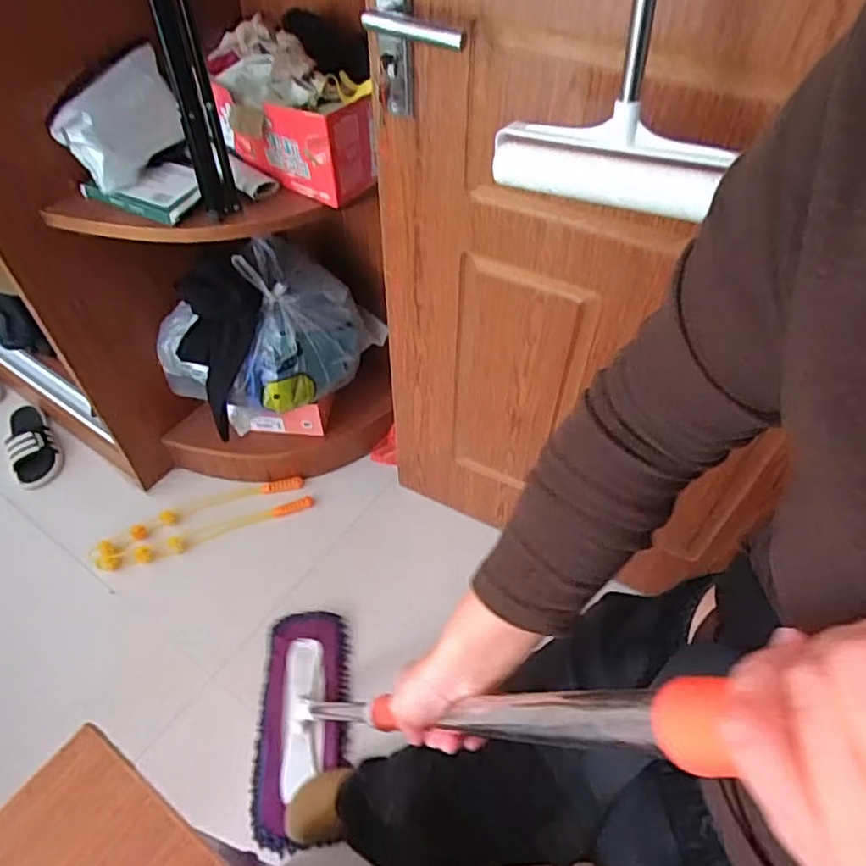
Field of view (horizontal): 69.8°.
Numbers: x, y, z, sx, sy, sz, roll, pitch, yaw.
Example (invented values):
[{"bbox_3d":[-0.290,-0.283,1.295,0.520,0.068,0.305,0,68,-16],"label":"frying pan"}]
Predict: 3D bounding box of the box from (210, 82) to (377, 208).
[{"bbox_3d":[-0.222,-0.468,0.987,0.247,0.135,0.093,22,55,16],"label":"box"}]

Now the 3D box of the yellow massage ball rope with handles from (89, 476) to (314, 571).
[{"bbox_3d":[-0.525,0.198,1.430,0.484,0.034,0.128,-16,53,-12],"label":"yellow massage ball rope with handles"}]

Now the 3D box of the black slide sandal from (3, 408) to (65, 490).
[{"bbox_3d":[-1.013,0.007,1.548,0.111,0.077,0.275,-27,57,-20],"label":"black slide sandal"}]

